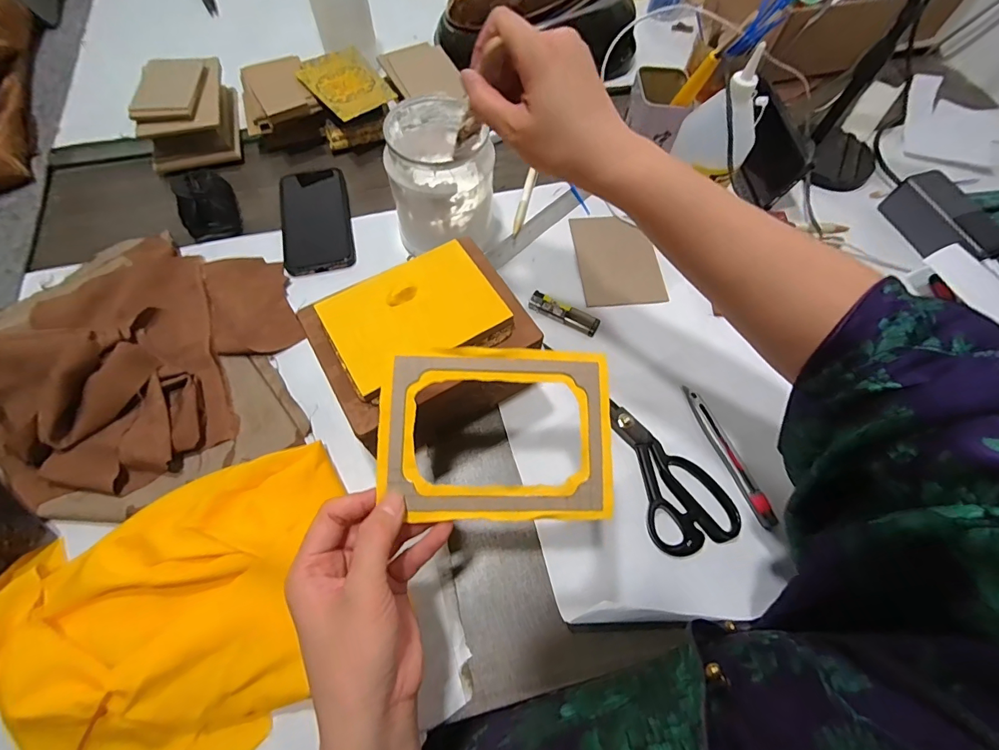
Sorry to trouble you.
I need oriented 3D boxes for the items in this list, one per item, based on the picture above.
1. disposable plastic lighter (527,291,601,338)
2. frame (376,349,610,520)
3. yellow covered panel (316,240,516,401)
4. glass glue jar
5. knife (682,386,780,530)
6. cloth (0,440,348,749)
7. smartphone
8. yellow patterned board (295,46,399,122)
[{"bbox_3d":[0.072,-0.070,0.494,0.082,0.008,0.024,27,67,11],"label":"disposable plastic lighter"},{"bbox_3d":[-0.001,0.037,0.288,0.148,0.006,0.110,2,77,-5],"label":"frame"},{"bbox_3d":[-0.072,-0.050,0.375,0.139,0.017,0.105,-30,69,-15],"label":"yellow covered panel"},{"bbox_3d":[-0.061,-0.215,0.489,0.105,0.135,0.121,4,64,1],"label":"glass glue jar"},{"bbox_3d":[0.223,0.076,0.429,0.016,0.006,0.146,-18,66,-10],"label":"knife"},{"bbox_3d":[-0.253,0.195,0.337,0.282,0.053,0.213,-22,67,-12],"label":"cloth"},{"bbox_3d":[-0.230,-0.197,0.546,0.082,0.008,0.159,-13,65,-8],"label":"smartphone"},{"bbox_3d":[-0.201,-0.387,0.578,0.092,0.011,0.140,-33,67,-16],"label":"yellow patterned board"}]

